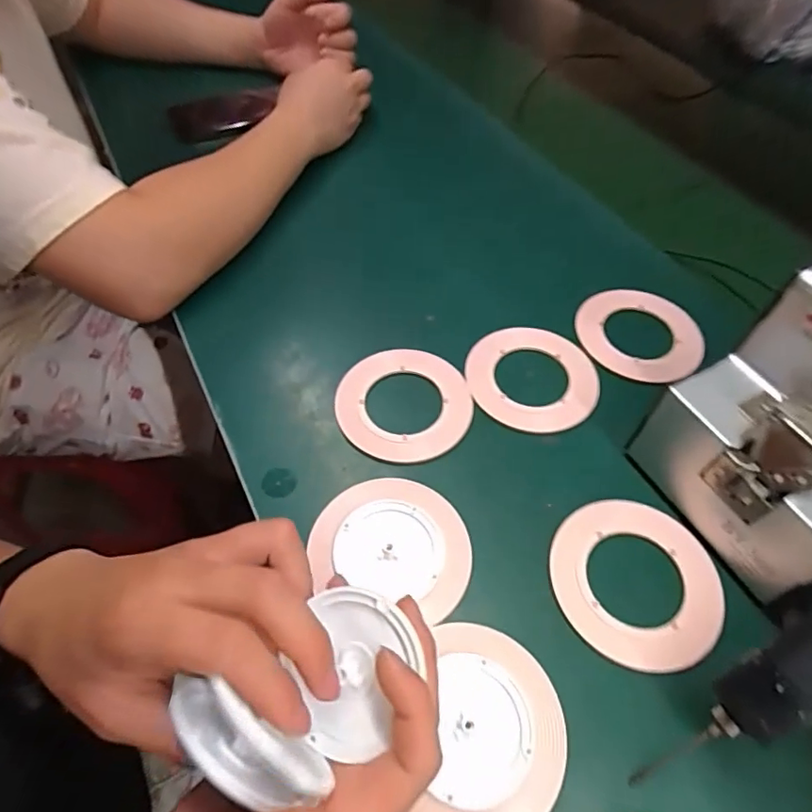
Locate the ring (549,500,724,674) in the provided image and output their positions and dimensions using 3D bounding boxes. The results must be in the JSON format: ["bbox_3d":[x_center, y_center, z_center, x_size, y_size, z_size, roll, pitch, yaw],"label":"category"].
[{"bbox_3d":[0.144,0.106,0.331,0.101,0.004,0.101,0,54,-1],"label":"ring"}]

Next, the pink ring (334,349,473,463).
[{"bbox_3d":[0.000,-0.005,0.404,0.099,0.008,0.101,0,54,-1],"label":"pink ring"}]

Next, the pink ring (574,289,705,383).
[{"bbox_3d":[0.197,-0.063,0.451,0.098,0.008,0.103,0,54,-1],"label":"pink ring"}]

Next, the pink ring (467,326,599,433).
[{"bbox_3d":[0.100,-0.024,0.421,0.102,0.005,0.100,0,54,-1],"label":"pink ring"}]

